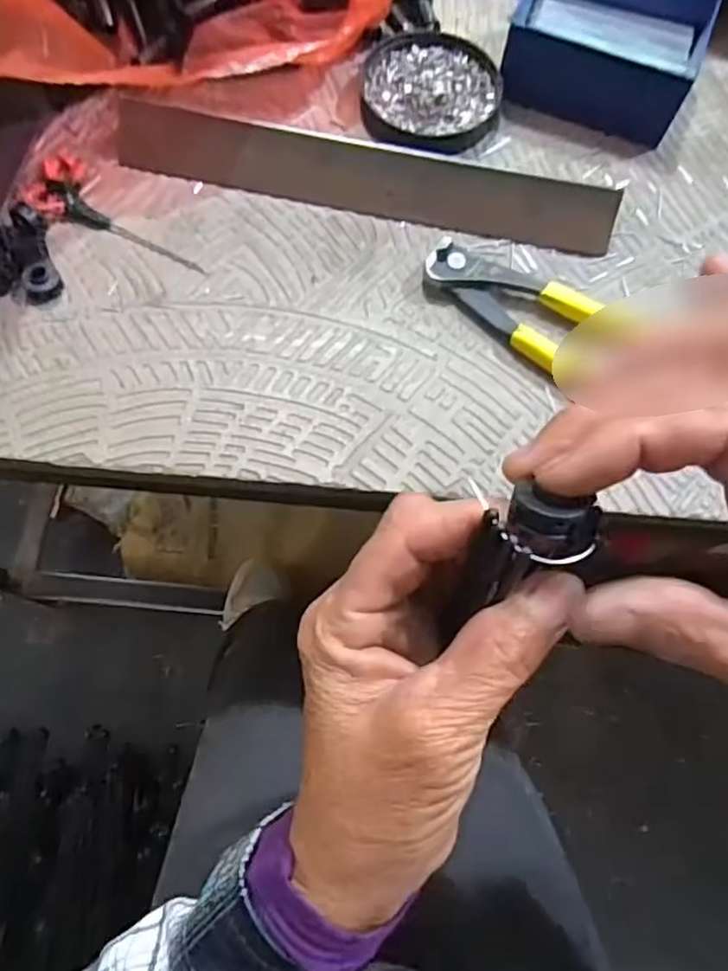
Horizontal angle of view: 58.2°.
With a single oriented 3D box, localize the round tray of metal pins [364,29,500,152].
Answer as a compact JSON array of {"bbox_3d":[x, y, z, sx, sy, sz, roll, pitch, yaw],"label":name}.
[{"bbox_3d":[0.041,-0.244,0.404,0.084,0.013,0.085,1,69,-2],"label":"round tray of metal pins"}]

